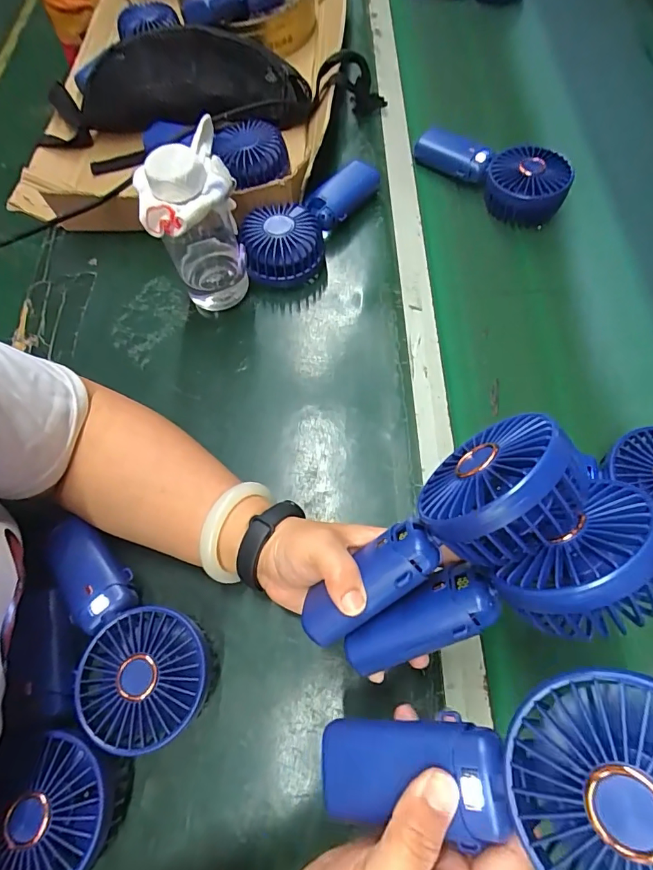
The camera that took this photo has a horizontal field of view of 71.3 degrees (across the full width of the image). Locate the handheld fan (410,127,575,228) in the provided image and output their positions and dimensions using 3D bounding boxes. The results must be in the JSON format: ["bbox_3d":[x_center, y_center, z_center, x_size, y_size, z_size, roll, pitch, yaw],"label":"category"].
[{"bbox_3d":[0.186,-0.302,0.540,0.183,0.060,0.080,28,69,13],"label":"handheld fan"}]

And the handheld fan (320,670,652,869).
[{"bbox_3d":[0.077,0.150,0.199,0.179,0.041,0.082,-16,61,30],"label":"handheld fan"}]

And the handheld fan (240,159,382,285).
[{"bbox_3d":[-0.018,-0.233,0.495,0.077,0.054,0.183,30,69,13],"label":"handheld fan"}]

